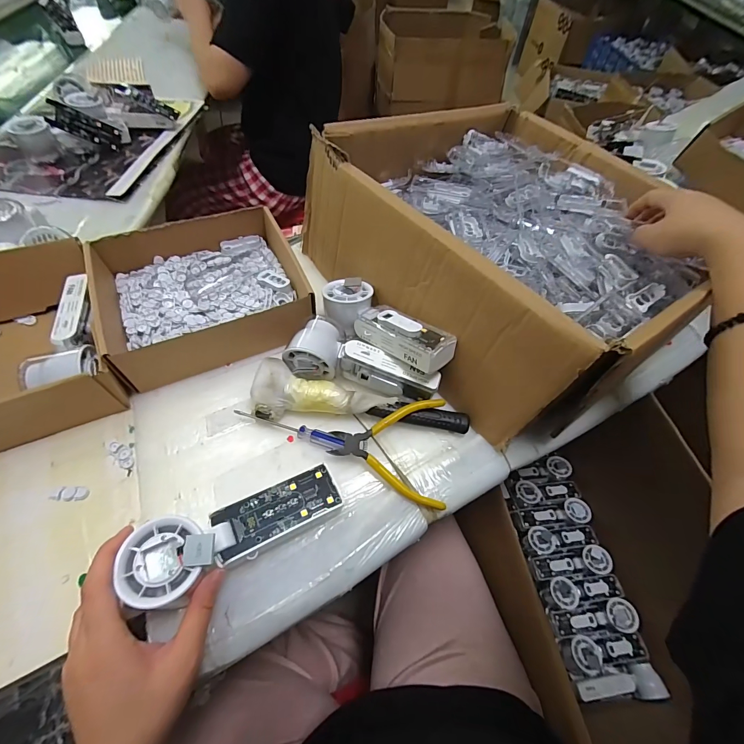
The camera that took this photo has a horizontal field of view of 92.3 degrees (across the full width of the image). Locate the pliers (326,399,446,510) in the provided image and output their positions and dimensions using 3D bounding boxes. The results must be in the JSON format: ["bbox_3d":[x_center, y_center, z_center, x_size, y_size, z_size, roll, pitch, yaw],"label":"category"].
[{"bbox_3d":[0.016,0.076,0.355,0.111,0.026,0.102,4,57,-1],"label":"pliers"}]

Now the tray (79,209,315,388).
[{"bbox_3d":[-0.201,-0.104,0.427,0.209,0.066,0.209,-20,60,-16],"label":"tray"}]

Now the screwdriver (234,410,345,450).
[{"bbox_3d":[-0.083,0.056,0.362,0.116,0.015,0.011,18,58,9],"label":"screwdriver"}]

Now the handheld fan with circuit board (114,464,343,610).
[{"bbox_3d":[-0.103,0.119,0.281,0.161,0.026,0.052,-16,58,-31],"label":"handheld fan with circuit board"}]

